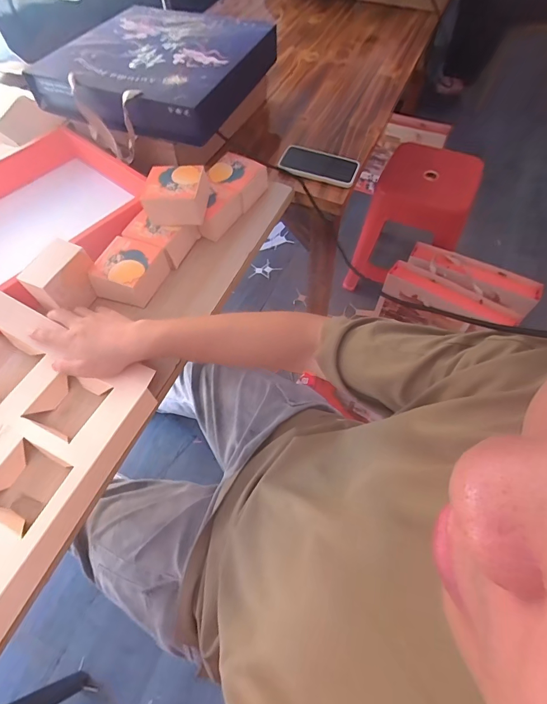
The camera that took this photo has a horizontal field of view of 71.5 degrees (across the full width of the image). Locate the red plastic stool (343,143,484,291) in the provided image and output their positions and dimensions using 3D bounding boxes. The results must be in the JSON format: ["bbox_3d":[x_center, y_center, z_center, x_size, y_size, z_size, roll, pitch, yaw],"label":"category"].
[{"bbox_3d":[0.439,-0.402,1.241,0.290,0.405,0.274,17,62,11],"label":"red plastic stool"}]

